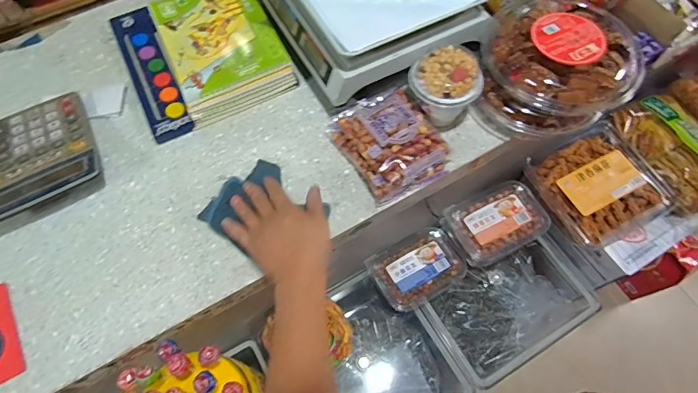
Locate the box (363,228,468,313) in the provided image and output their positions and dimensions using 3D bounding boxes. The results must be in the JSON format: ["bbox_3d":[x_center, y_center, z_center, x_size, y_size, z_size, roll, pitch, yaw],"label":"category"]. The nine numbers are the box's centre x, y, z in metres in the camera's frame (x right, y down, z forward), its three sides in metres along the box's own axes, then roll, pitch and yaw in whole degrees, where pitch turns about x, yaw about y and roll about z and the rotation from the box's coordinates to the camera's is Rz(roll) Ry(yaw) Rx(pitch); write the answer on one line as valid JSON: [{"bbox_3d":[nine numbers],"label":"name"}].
[{"bbox_3d":[0.128,0.140,0.786,0.166,0.065,0.116,-27,67,-12],"label":"box"}]

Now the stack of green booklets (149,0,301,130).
[{"bbox_3d":[-0.206,-0.245,0.657,0.167,0.040,0.250,-24,66,-10],"label":"stack of green booklets"}]

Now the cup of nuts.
[{"bbox_3d":[0.132,-0.143,0.582,0.088,0.101,0.082,26,67,13],"label":"cup of nuts"}]

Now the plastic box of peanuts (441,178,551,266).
[{"bbox_3d":[0.272,0.048,0.772,0.170,0.055,0.124,-26,67,-11],"label":"plastic box of peanuts"}]

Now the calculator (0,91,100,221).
[{"bbox_3d":[-0.439,-0.058,0.573,0.154,0.046,0.190,-29,67,-12],"label":"calculator"}]

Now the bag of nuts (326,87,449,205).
[{"bbox_3d":[0.054,-0.075,0.570,0.115,0.050,0.147,-31,68,-13],"label":"bag of nuts"}]

